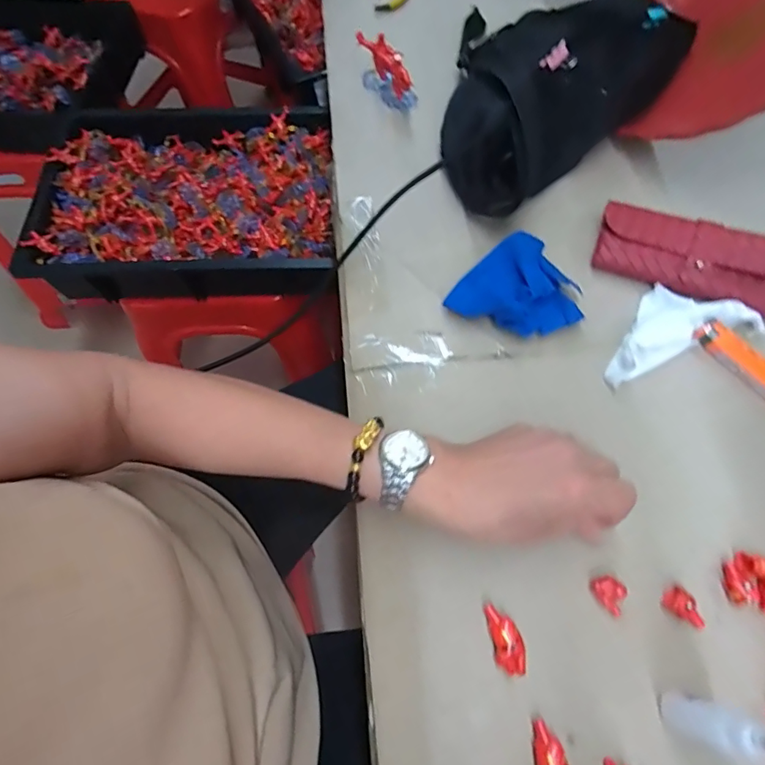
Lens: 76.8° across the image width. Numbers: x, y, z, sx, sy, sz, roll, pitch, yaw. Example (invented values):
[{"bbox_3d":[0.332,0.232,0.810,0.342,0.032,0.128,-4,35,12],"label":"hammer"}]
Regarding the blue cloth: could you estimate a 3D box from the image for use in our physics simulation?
[{"bbox_3d":[0.114,-0.072,0.402,0.099,0.024,0.087,-37,71,-15],"label":"blue cloth"}]

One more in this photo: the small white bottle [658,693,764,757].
[{"bbox_3d":[0.177,0.182,0.259,0.019,0.074,0.021,18,67,8],"label":"small white bottle"}]

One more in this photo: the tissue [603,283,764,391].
[{"bbox_3d":[0.229,-0.047,0.391,0.133,0.015,0.064,-19,67,-8],"label":"tissue"}]

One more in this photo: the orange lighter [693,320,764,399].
[{"bbox_3d":[0.283,-0.015,0.378,0.023,0.012,0.080,-36,70,-15],"label":"orange lighter"}]

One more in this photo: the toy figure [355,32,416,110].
[{"bbox_3d":[0.004,-0.327,0.507,0.026,0.050,0.071,-40,72,-16],"label":"toy figure"}]

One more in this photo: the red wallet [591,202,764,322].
[{"bbox_3d":[0.265,-0.105,0.411,0.155,0.034,0.065,25,68,11],"label":"red wallet"}]

